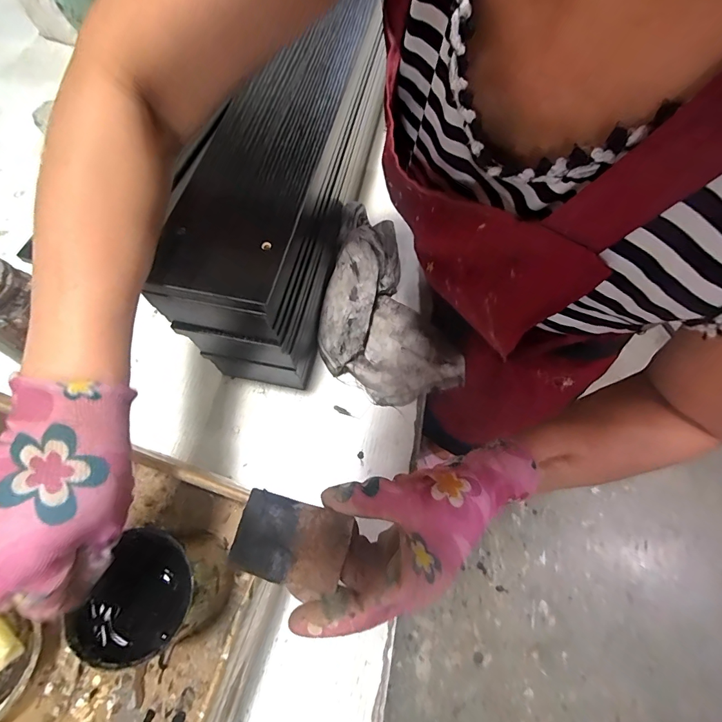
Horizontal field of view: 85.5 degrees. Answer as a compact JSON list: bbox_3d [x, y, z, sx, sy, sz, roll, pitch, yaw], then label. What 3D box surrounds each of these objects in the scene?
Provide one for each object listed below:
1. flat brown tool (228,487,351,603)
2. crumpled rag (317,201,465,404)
[{"bbox_3d":[-0.042,0.110,0.238,0.067,0.009,0.046,21,69,-7],"label":"flat brown tool"},{"bbox_3d":[0.015,-0.061,0.454,0.147,0.077,0.227,-26,67,-12],"label":"crumpled rag"}]

